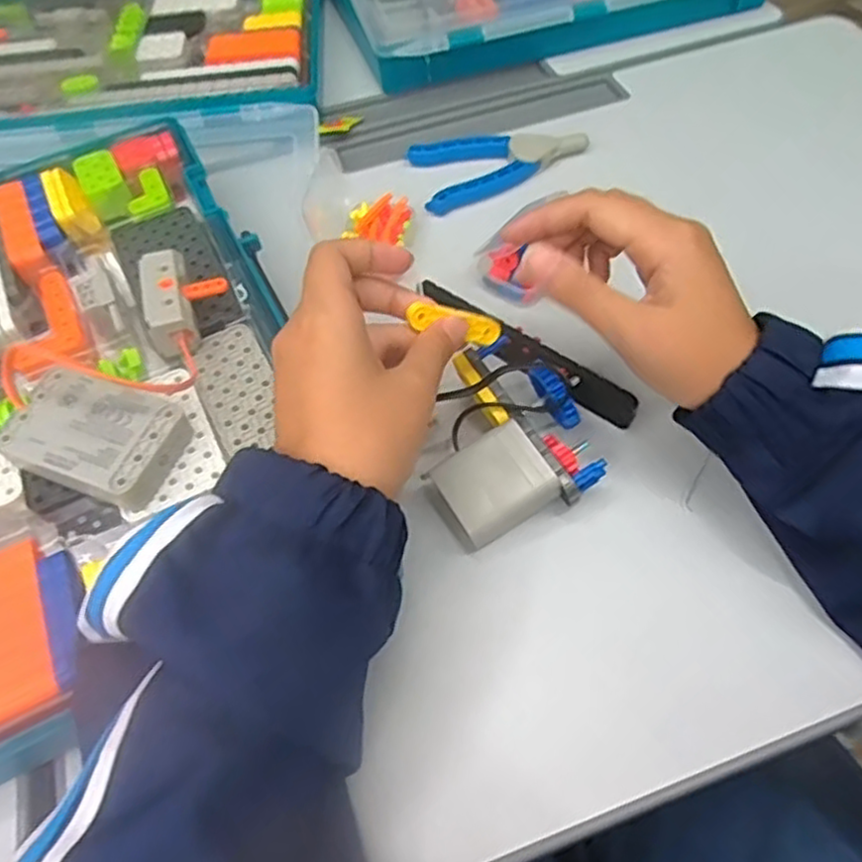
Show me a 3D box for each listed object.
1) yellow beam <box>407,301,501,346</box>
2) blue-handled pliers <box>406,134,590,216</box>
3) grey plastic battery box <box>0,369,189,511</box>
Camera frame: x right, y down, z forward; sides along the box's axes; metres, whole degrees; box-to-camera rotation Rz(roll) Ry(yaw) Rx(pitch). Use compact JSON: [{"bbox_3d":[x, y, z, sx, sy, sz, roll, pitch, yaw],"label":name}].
[{"bbox_3d":[0.012,-0.052,0.343,0.049,0.013,0.009,6,48,-31],"label":"yellow beam"},{"bbox_3d":[0.051,-0.199,0.517,0.126,0.015,0.064,-17,55,-8],"label":"blue-handled pliers"},{"bbox_3d":[-0.157,0.004,0.332,0.076,0.020,0.053,15,57,14],"label":"grey plastic battery box"}]

